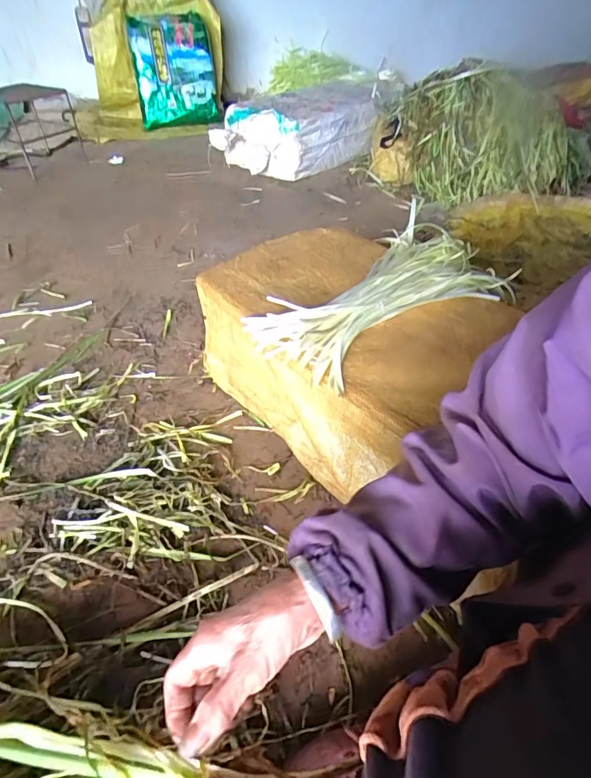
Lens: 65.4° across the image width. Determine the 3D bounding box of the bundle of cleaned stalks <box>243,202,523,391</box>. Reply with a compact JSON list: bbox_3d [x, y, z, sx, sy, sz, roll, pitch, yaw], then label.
[{"bbox_3d":[0.134,-0.148,0.715,0.403,0.058,0.194,-31,53,-30],"label":"bundle of cleaned stalks"}]

